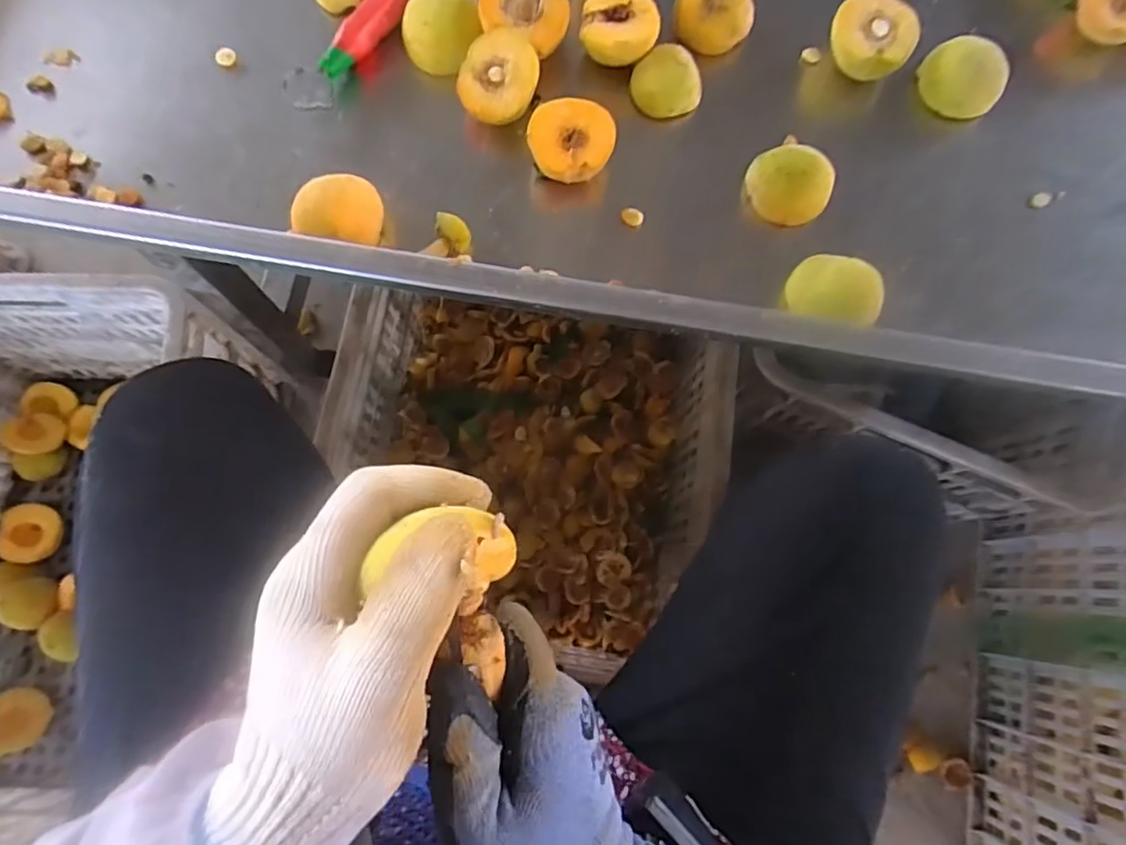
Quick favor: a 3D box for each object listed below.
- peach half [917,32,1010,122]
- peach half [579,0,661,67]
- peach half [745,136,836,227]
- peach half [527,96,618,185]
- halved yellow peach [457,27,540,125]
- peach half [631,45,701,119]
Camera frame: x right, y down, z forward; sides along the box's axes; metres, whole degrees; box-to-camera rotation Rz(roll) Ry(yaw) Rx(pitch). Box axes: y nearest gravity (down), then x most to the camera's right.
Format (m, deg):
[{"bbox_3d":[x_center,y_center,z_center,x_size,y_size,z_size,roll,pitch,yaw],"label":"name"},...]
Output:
[{"bbox_3d":[0.297,-0.256,0.463,0.060,0.036,0.046,38,79,8],"label":"peach half"},{"bbox_3d":[0.042,-0.293,0.471,0.057,0.039,0.061,8,76,0],"label":"peach half"},{"bbox_3d":[0.164,-0.172,0.451,0.059,0.038,0.049,33,78,7],"label":"peach half"},{"bbox_3d":[0.006,-0.200,0.446,0.059,0.030,0.055,-1,91,-4],"label":"peach half"},{"bbox_3d":[-0.047,-0.248,0.455,0.056,0.042,0.057,-1,77,-1],"label":"halved yellow peach"},{"bbox_3d":[0.078,-0.259,0.468,0.045,0.027,0.045,0,77,0],"label":"peach half"}]

